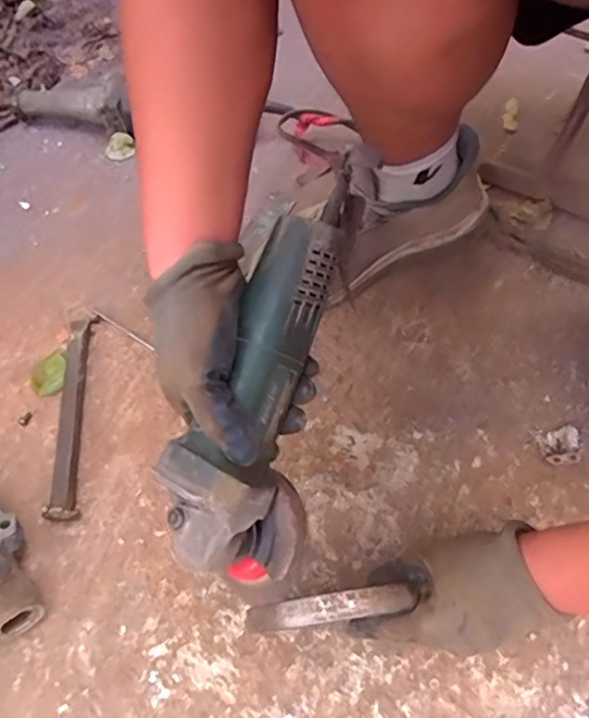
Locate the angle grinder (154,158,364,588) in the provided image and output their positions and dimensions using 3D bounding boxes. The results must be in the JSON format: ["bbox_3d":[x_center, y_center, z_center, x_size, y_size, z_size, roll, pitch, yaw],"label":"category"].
[{"bbox_3d":[-0.019,0.014,0.428,0.098,0.091,0.319,15,86,8],"label":"angle grinder"}]

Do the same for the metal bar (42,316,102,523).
[{"bbox_3d":[-0.241,0.056,0.635,0.025,0.037,0.230,-4,66,-1],"label":"metal bar"}]

